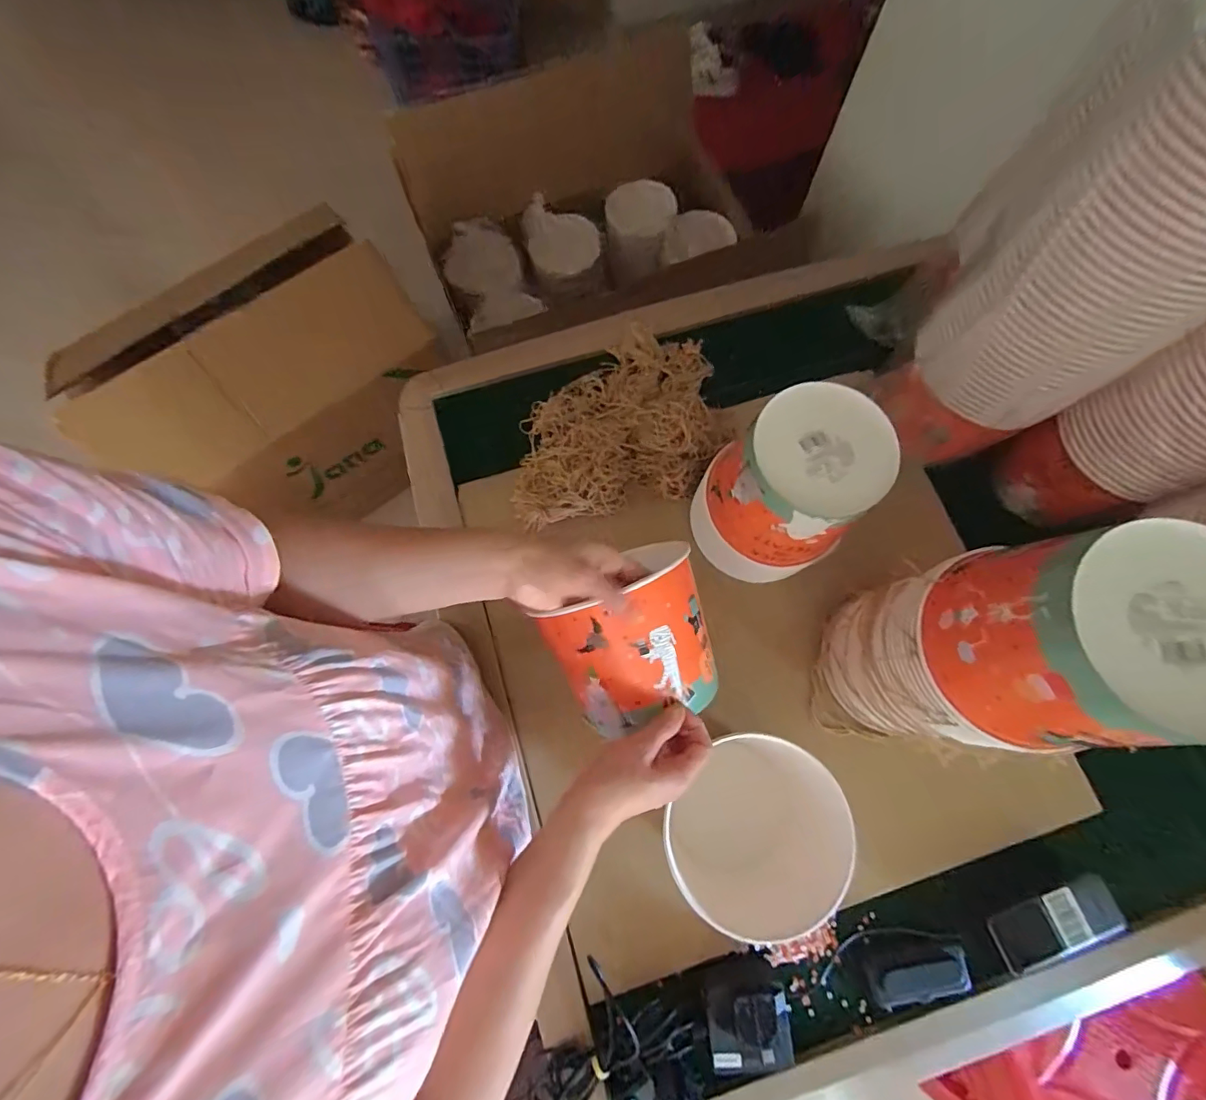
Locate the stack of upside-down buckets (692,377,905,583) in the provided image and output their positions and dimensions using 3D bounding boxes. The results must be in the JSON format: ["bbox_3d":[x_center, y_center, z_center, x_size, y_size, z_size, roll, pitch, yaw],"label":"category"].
[{"bbox_3d":[0.190,-0.055,0.558,0.139,0.216,0.137,-12,75,-3],"label":"stack of upside-down buckets"}]

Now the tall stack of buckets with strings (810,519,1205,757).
[{"bbox_3d":[0.322,0.098,0.460,0.134,0.346,0.148,13,75,3],"label":"tall stack of buckets with strings"}]

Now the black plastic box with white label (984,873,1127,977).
[{"bbox_3d":[0.454,0.377,0.520,0.119,0.014,0.066,-26,86,2],"label":"black plastic box with white label"}]

